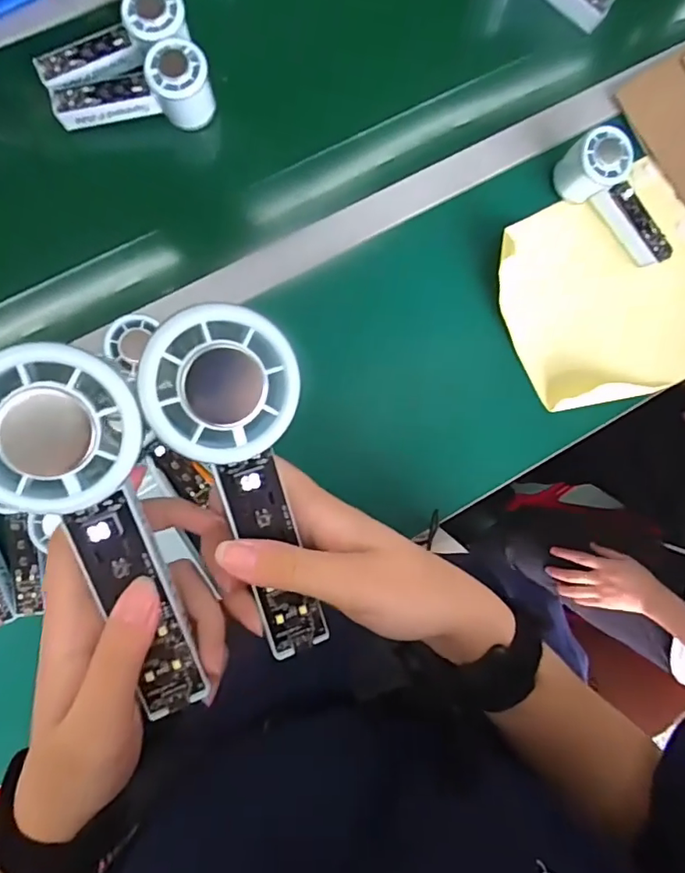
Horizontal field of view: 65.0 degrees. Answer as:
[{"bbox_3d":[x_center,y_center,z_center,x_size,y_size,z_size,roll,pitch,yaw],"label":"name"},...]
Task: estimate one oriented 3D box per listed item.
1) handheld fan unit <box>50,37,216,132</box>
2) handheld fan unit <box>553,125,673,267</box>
[{"bbox_3d":[-0.206,-0.344,0.529,0.149,0.054,0.053,-7,87,-7],"label":"handheld fan unit"},{"bbox_3d":[0.298,-0.254,0.572,0.149,0.053,0.052,44,83,-2],"label":"handheld fan unit"}]

